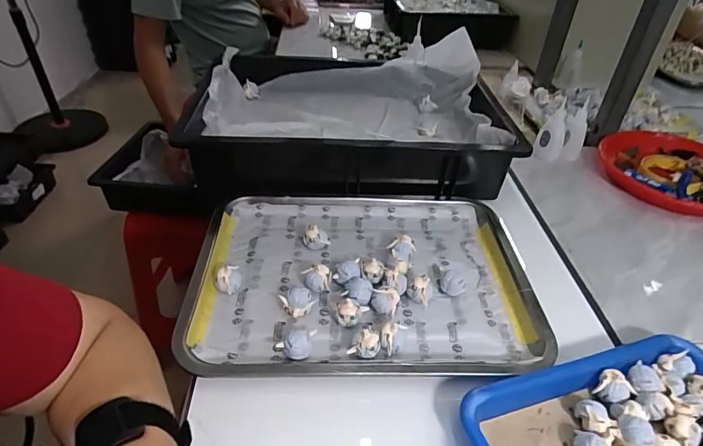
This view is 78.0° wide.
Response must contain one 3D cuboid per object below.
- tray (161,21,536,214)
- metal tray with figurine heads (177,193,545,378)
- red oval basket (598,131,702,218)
[{"bbox_3d":[-0.011,-0.213,0.760,0.466,0.117,0.481,2,39,-2],"label":"tray"},{"bbox_3d":[0.008,0.051,0.481,0.355,0.030,0.276,2,39,-2],"label":"metal tray with figurine heads"},{"bbox_3d":[0.493,-0.080,0.664,0.196,0.037,0.199,14,40,12],"label":"red oval basket"}]

